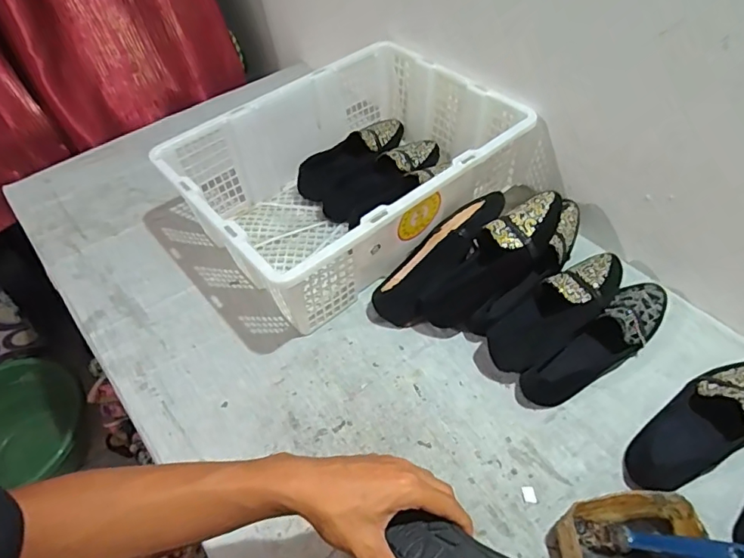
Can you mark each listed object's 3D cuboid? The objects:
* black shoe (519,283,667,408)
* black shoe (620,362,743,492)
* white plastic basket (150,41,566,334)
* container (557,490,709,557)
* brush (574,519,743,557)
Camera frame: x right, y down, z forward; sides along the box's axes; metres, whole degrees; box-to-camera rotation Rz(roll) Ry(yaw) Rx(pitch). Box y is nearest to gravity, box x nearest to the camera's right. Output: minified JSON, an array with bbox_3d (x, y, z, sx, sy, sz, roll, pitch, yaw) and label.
[{"bbox_3d":[0.301,0.080,0.666,0.243,0.055,0.065,-32,56,-20],"label":"black shoe"},{"bbox_3d":[0.390,0.159,0.593,0.247,0.055,0.084,-25,53,-16],"label":"black shoe"},{"bbox_3d":[-0.025,-0.164,0.815,0.486,0.164,0.371,-36,57,-23],"label":"white plastic basket"},{"bbox_3d":[0.254,0.264,0.513,0.132,0.061,0.078,-7,51,-1],"label":"container"},{"bbox_3d":[0.279,0.255,0.489,0.157,0.011,0.028,-8,45,34],"label":"brush"}]

